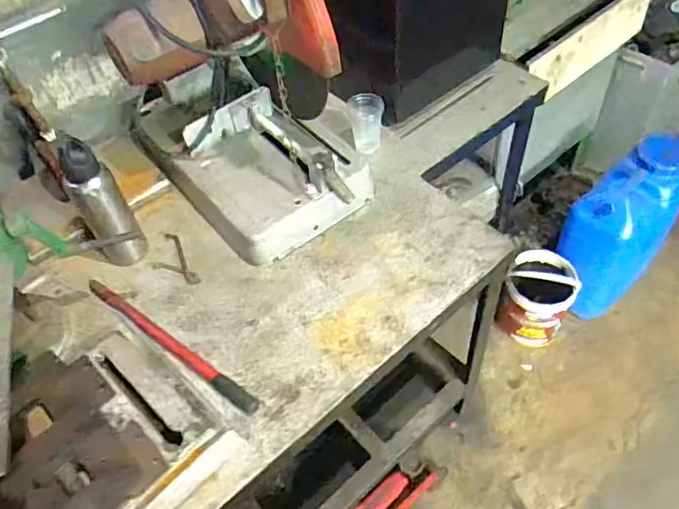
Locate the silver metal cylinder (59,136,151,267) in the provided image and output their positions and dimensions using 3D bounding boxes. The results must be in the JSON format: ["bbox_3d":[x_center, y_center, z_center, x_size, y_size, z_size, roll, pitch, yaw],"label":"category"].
[{"bbox_3d":[-0.364,-0.077,0.884,0.068,0.221,0.077,-29,55,-17],"label":"silver metal cylinder"}]

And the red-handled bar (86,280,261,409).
[{"bbox_3d":[-0.256,0.127,0.840,0.355,0.023,0.022,29,60,25],"label":"red-handled bar"}]

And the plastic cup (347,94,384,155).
[{"bbox_3d":[0.049,-0.243,1.054,0.064,0.091,0.067,-3,52,3],"label":"plastic cup"}]

